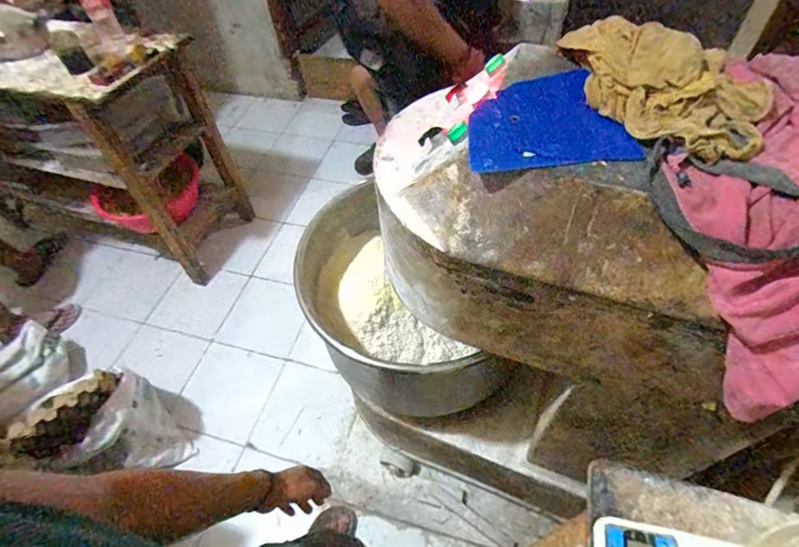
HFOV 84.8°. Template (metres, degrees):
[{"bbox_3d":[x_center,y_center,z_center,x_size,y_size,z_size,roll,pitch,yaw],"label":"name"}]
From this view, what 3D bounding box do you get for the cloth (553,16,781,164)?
[{"bbox_3d":[0.299,-0.231,0.494,0.147,0.060,0.275,-19,54,-10],"label":"cloth"}]

